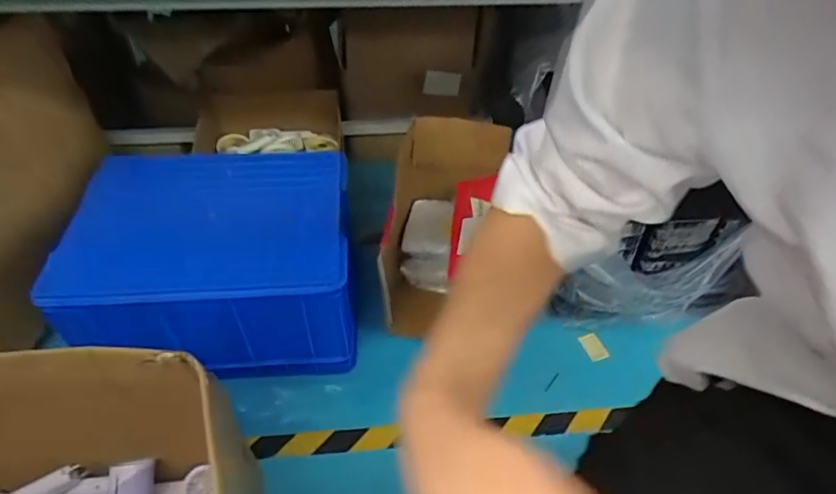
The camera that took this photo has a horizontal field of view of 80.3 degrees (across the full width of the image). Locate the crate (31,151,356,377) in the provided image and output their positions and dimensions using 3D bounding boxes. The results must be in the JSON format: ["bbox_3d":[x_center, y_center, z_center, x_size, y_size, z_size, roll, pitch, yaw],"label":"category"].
[{"bbox_3d":[-0.387,0.032,1.011,0.483,0.334,0.358,-2,46,-6],"label":"crate"}]

